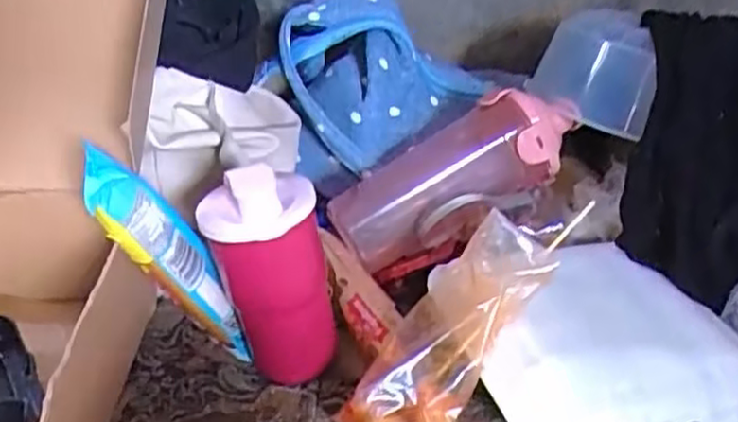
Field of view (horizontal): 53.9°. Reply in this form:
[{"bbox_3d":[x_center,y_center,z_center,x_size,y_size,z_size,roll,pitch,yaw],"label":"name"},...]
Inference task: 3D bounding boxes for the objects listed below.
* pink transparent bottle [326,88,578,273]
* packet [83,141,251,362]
[{"bbox_3d":[0.073,-0.034,0.605,0.209,0.066,0.083,-30,33,2],"label":"pink transparent bottle"},{"bbox_3d":[-0.126,0.037,0.482,0.042,0.192,0.047,-36,41,-11],"label":"packet"}]

